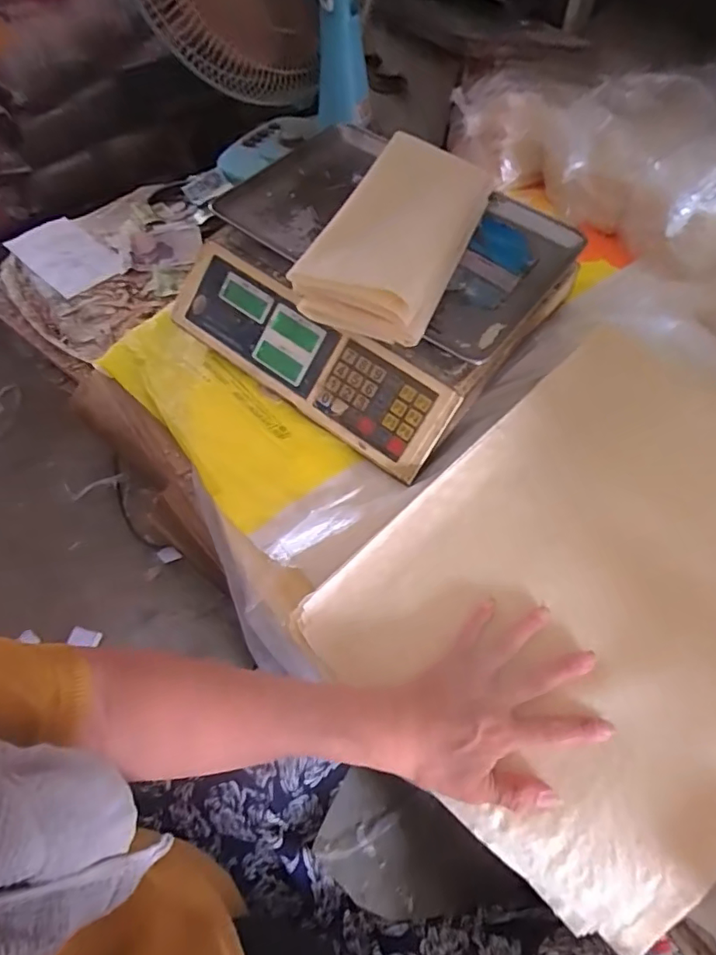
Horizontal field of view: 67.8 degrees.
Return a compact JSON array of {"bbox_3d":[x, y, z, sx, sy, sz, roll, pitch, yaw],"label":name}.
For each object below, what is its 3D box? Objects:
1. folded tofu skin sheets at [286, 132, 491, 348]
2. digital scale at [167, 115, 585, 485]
[{"bbox_3d":[0.040,-0.233,0.503,0.115,0.072,0.223,21,60,12],"label":"folded tofu skin sheets"},{"bbox_3d":[0.019,-0.214,0.569,0.329,0.102,0.312,34,66,19],"label":"digital scale"}]

